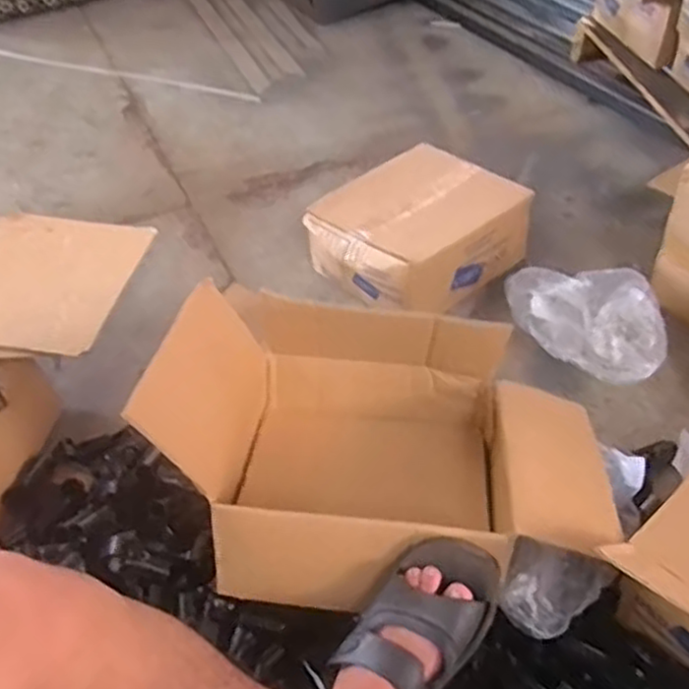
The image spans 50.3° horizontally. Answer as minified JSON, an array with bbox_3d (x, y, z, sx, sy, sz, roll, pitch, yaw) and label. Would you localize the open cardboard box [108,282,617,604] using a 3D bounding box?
[{"bbox_3d":[0.056,0.119,0.828,0.475,0.234,0.307,5,42,8],"label":"open cardboard box"}]

